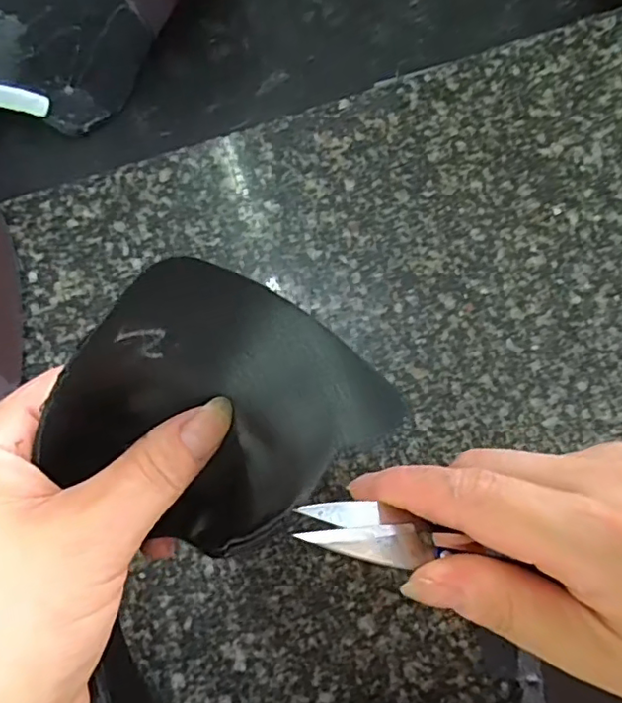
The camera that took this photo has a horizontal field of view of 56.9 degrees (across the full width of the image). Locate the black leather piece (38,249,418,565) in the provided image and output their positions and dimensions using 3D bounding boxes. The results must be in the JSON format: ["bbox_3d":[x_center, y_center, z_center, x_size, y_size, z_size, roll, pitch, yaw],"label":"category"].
[{"bbox_3d":[-0.031,0.015,0.172,0.085,0.019,0.076,-39,102,8],"label":"black leather piece"}]

